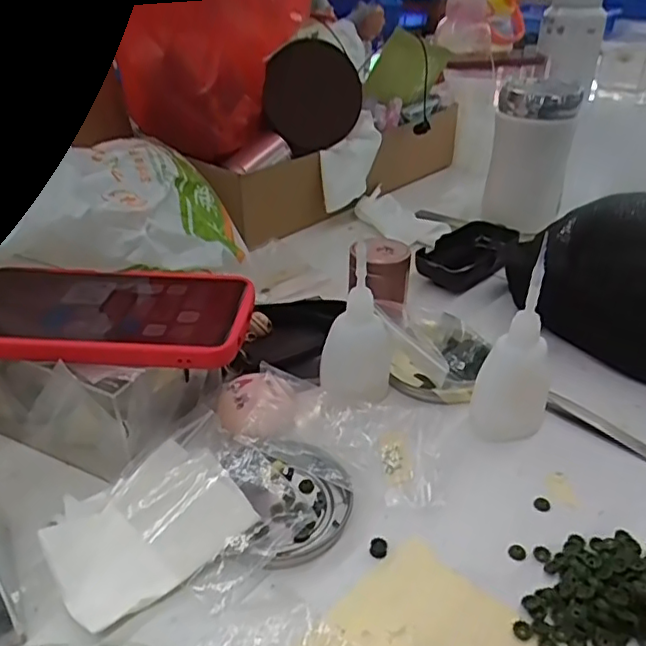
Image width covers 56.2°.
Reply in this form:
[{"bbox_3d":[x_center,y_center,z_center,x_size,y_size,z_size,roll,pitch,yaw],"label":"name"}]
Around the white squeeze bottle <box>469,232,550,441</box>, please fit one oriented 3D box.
[{"bbox_3d":[0.118,0.012,0.357,0.041,0.109,0.053,19,37,26],"label":"white squeeze bottle"}]

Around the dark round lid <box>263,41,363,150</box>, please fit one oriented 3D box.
[{"bbox_3d":[-0.013,-0.231,0.607,0.111,0.094,0.008,17,36,23],"label":"dark round lid"}]

